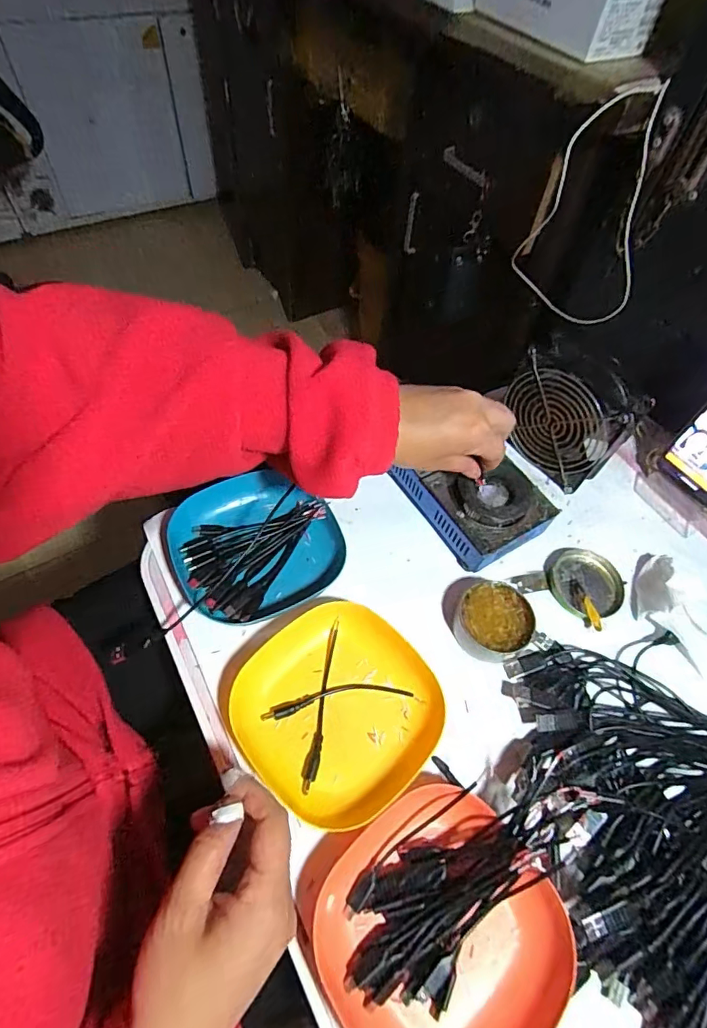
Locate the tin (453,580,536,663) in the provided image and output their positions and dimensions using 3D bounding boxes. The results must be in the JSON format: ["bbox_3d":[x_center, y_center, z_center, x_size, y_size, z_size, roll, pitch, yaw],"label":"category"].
[{"bbox_3d":[0.121,0.092,0.421,0.069,0.028,0.059,-33,65,-22],"label":"tin"}]

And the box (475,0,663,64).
[{"bbox_3d":[0.208,-0.527,0.498,0.077,0.054,0.188,-28,64,-20],"label":"box"}]

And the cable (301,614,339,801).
[{"bbox_3d":[-0.023,0.144,0.380,0.010,0.008,0.126,10,58,3],"label":"cable"}]

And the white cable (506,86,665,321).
[{"bbox_3d":[0.261,-0.327,0.542,0.135,0.225,0.090,15,58,6],"label":"white cable"}]

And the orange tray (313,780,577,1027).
[{"bbox_3d":[0.054,0.259,0.303,0.138,0.028,0.134,-35,66,-23],"label":"orange tray"}]

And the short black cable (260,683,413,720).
[{"bbox_3d":[-0.012,0.143,0.384,0.116,0.006,0.018,-6,58,-7],"label":"short black cable"}]

